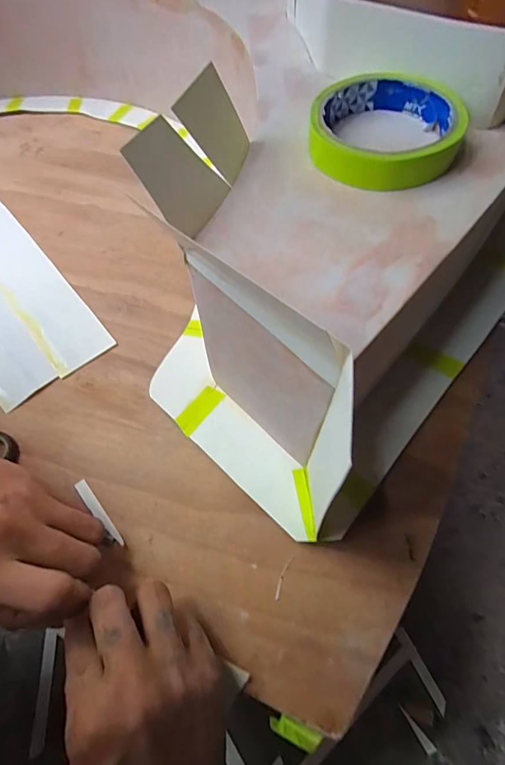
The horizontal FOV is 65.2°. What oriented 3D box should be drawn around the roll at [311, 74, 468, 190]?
[{"bbox_3d":[0.078,-0.150,0.234,0.086,0.019,0.092,-2,60,3],"label":"roll"}]

